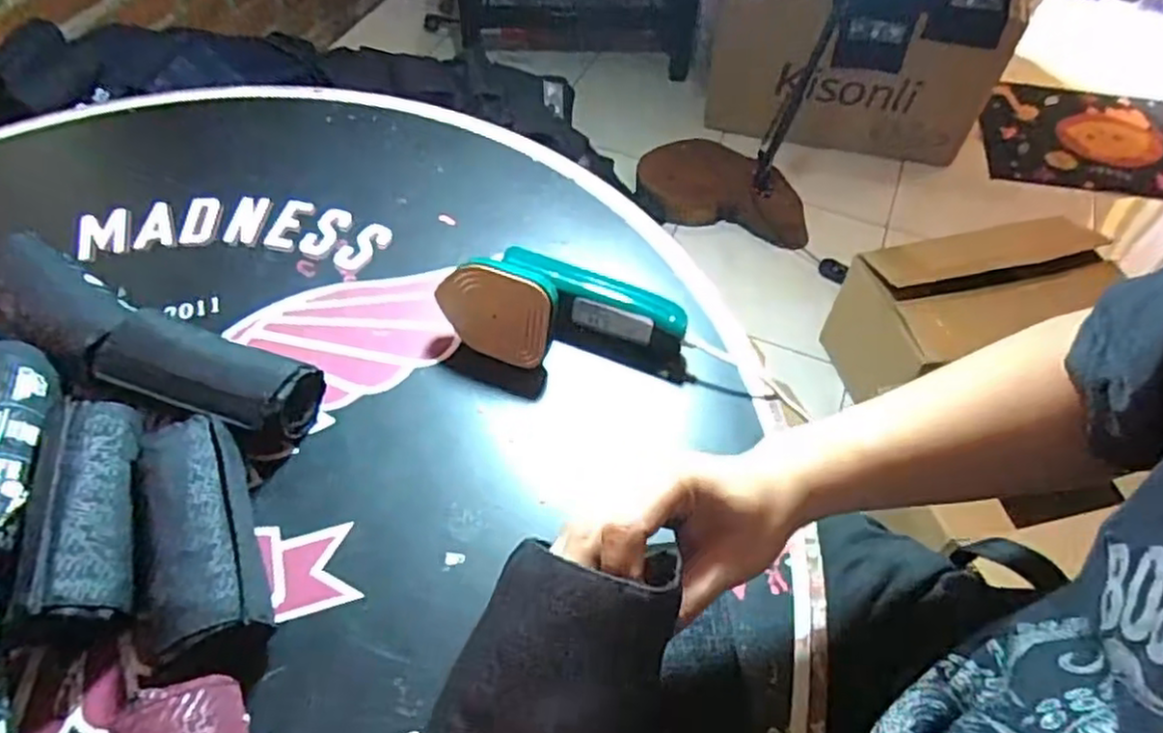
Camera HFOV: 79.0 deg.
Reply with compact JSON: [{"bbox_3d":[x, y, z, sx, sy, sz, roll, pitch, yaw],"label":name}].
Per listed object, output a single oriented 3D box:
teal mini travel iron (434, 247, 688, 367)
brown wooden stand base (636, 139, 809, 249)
[{"bbox_3d":[-0.013,-0.047,0.546,0.180,0.067,0.081,18,56,12],"label":"teal mini travel iron"},{"bbox_3d":[0.295,-0.370,1.447,0.346,0.061,0.242,12,55,7],"label":"brown wooden stand base"}]

